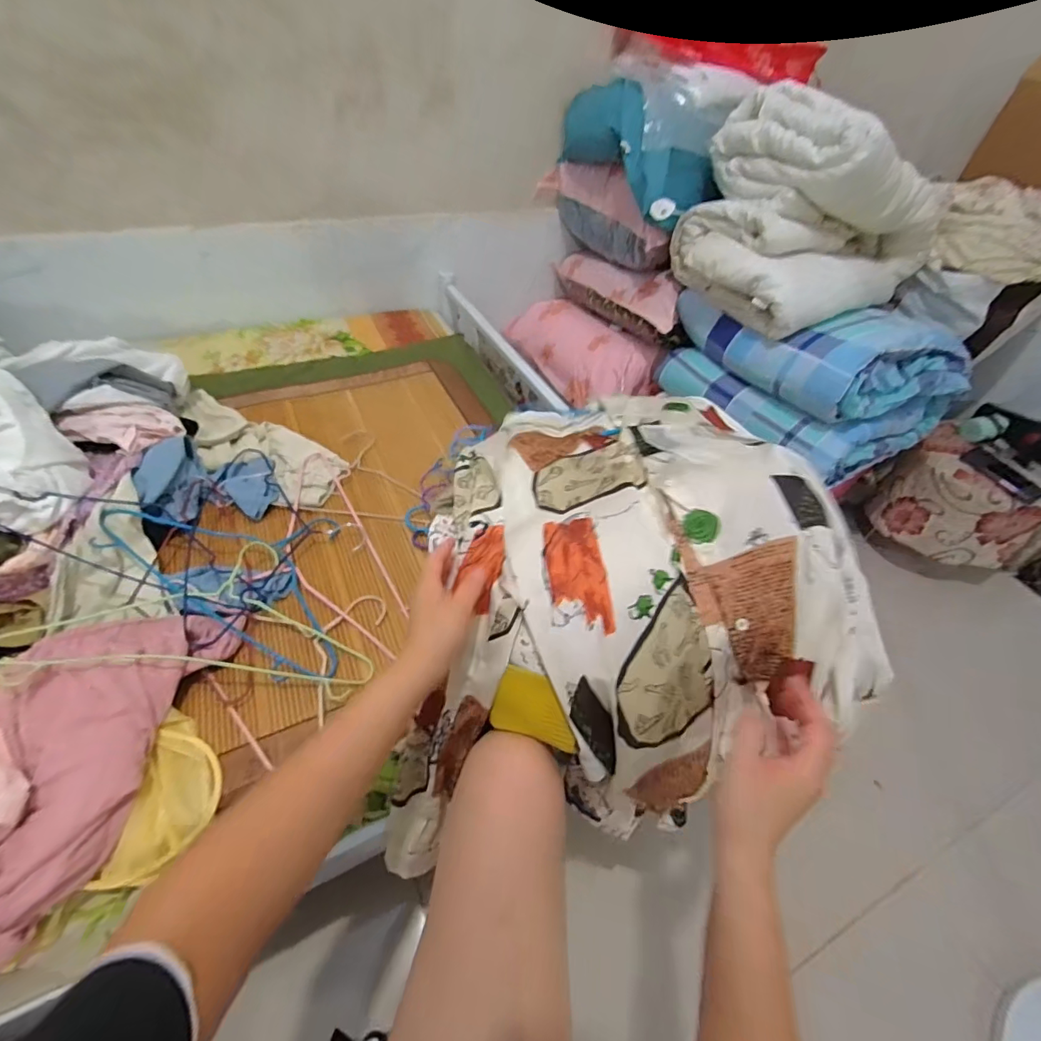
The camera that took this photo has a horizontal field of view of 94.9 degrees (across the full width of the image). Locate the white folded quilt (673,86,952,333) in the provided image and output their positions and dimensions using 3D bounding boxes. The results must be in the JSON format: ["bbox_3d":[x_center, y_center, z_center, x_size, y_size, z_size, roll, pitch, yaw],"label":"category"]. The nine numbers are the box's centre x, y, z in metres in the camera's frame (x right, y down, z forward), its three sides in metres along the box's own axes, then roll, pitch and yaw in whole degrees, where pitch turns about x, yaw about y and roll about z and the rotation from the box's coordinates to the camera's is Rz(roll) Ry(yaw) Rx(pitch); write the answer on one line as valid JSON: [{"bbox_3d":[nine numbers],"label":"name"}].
[{"bbox_3d":[0.595,-0.649,1.001,0.458,0.335,0.376,-26,55,-26],"label":"white folded quilt"}]

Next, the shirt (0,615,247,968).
[{"bbox_3d":[-0.498,0.248,0.484,0.226,0.077,0.380,10,48,3],"label":"shirt"}]

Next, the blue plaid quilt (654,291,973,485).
[{"bbox_3d":[0.642,-0.373,1.090,0.386,0.266,0.505,-18,52,-20],"label":"blue plaid quilt"}]

